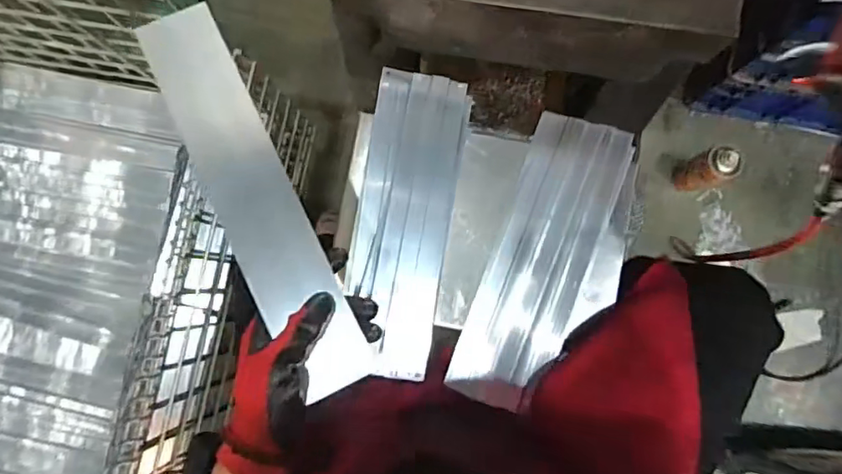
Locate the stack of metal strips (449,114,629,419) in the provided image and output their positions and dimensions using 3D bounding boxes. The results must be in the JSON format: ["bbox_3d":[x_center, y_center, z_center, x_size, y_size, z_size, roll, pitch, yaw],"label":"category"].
[{"bbox_3d":[0.133,0.027,0.621,0.106,0.020,0.322,20,84,4],"label":"stack of metal strips"}]

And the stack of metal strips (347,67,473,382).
[{"bbox_3d":[-0.019,-0.018,0.620,0.102,0.023,0.328,9,84,3],"label":"stack of metal strips"}]

